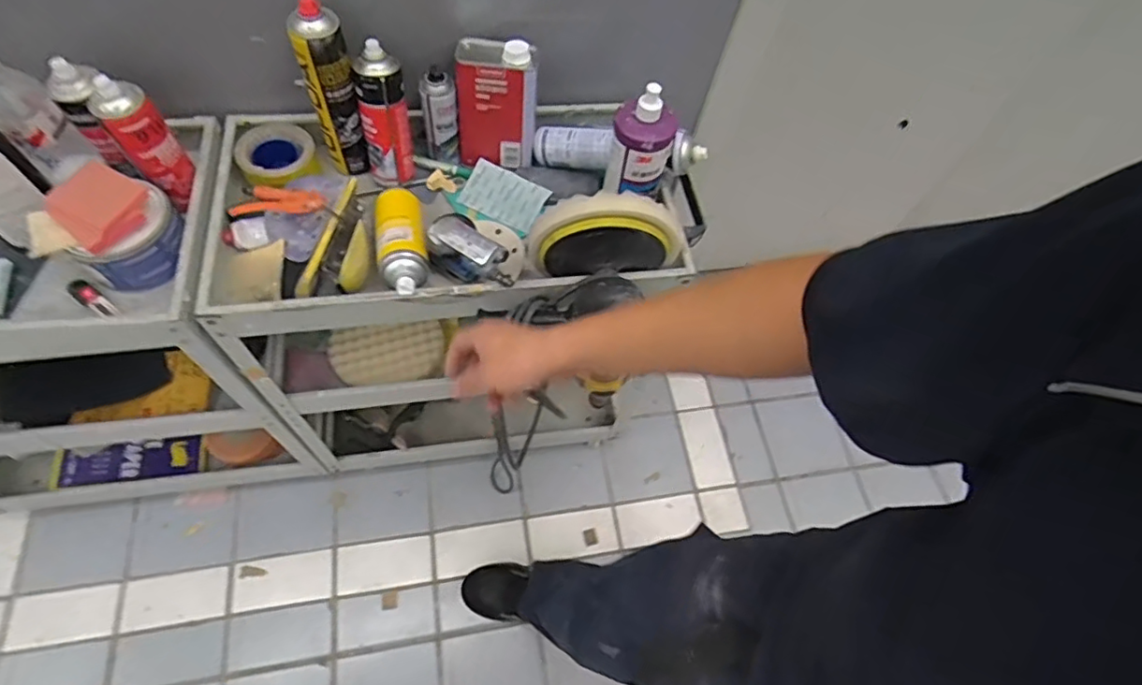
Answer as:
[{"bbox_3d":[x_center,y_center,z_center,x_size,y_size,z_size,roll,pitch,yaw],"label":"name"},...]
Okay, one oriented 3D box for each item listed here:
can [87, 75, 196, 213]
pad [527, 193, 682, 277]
[{"bbox_3d":[-0.554,-0.267,0.772,0.067,0.147,0.072,-35,72,-22],"label":"can"},{"bbox_3d":[0.043,-0.125,0.787,0.198,0.178,0.052,4,62,-6],"label":"pad"}]

